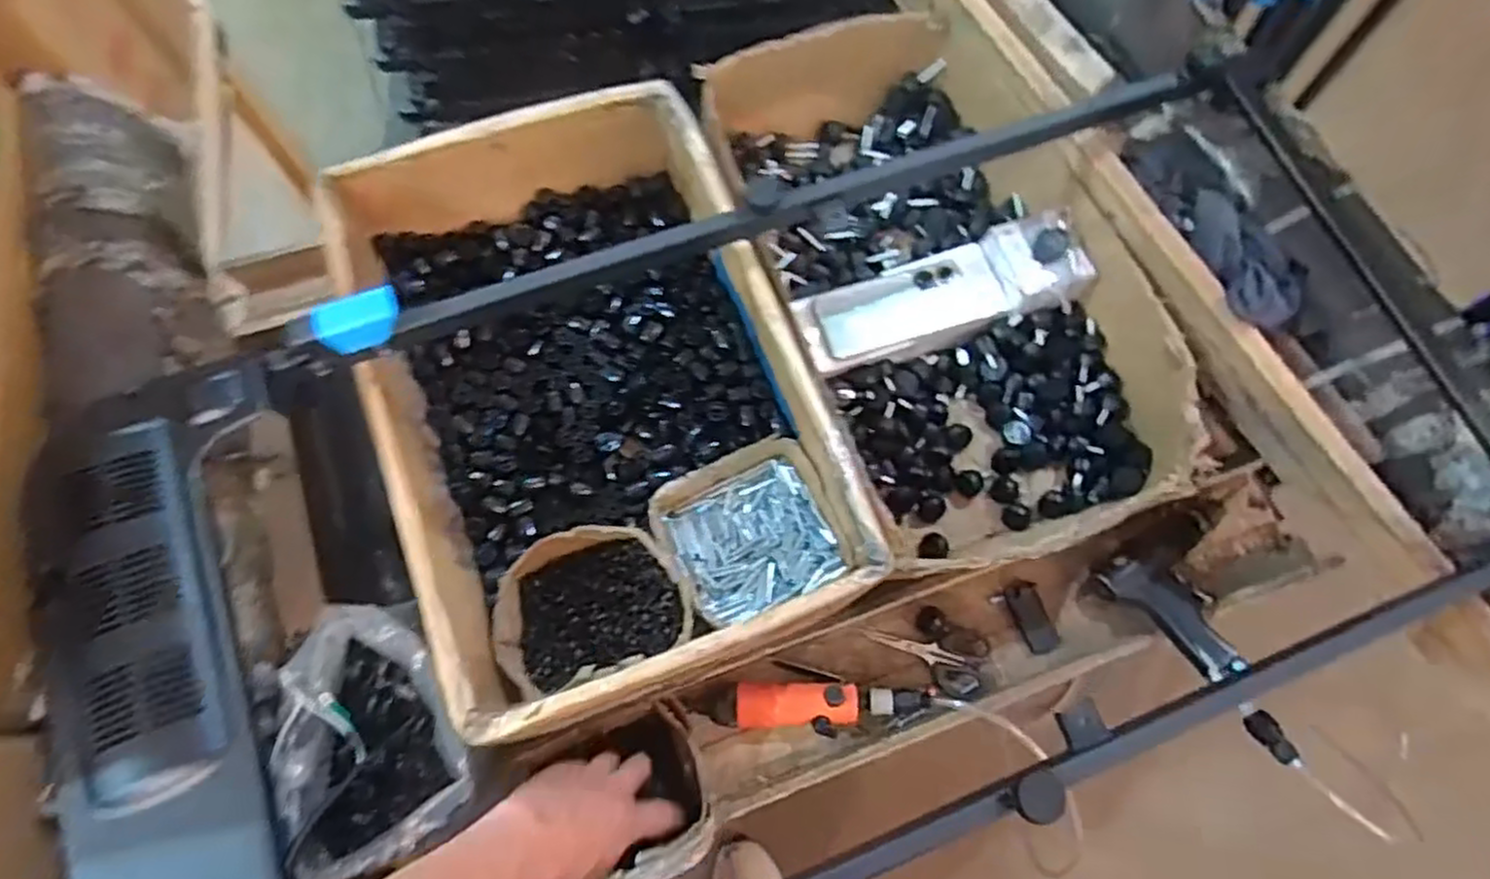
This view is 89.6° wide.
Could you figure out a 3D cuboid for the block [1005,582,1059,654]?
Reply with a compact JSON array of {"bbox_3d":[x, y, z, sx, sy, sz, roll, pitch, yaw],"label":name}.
[{"bbox_3d":[0.303,0.186,0.786,0.032,0.012,0.072,-19,73,-8],"label":"block"}]

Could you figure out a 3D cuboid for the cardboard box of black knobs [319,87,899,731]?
[{"bbox_3d":[-0.136,-0.047,0.699,0.344,0.163,0.522,-20,73,-8],"label":"cardboard box of black knobs"}]

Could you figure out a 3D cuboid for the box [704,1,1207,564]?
[{"bbox_3d":[0.196,-0.166,0.786,0.337,0.135,0.589,-17,73,-7],"label":"box"}]

